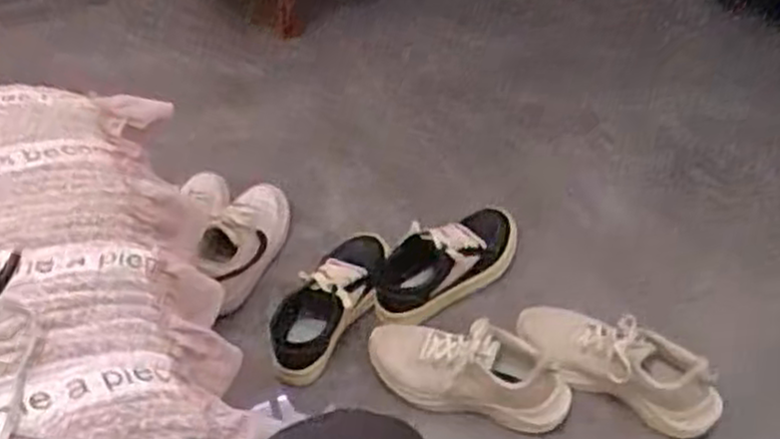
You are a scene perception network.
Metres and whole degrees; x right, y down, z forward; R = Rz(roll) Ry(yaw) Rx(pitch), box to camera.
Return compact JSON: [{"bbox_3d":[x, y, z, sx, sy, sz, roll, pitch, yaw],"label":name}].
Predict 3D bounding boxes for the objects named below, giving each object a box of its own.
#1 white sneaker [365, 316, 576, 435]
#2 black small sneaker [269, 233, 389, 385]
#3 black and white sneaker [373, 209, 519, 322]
[{"bbox_3d":[0.085,0.183,0.942,0.253,0.100,0.079,17,48,21],"label":"white sneaker"},{"bbox_3d":[-0.081,0.102,1.046,0.099,0.087,0.247,12,46,17],"label":"black small sneaker"},{"bbox_3d":[0.079,0.051,1.083,0.239,0.076,0.093,-30,49,-24],"label":"black and white sneaker"}]

